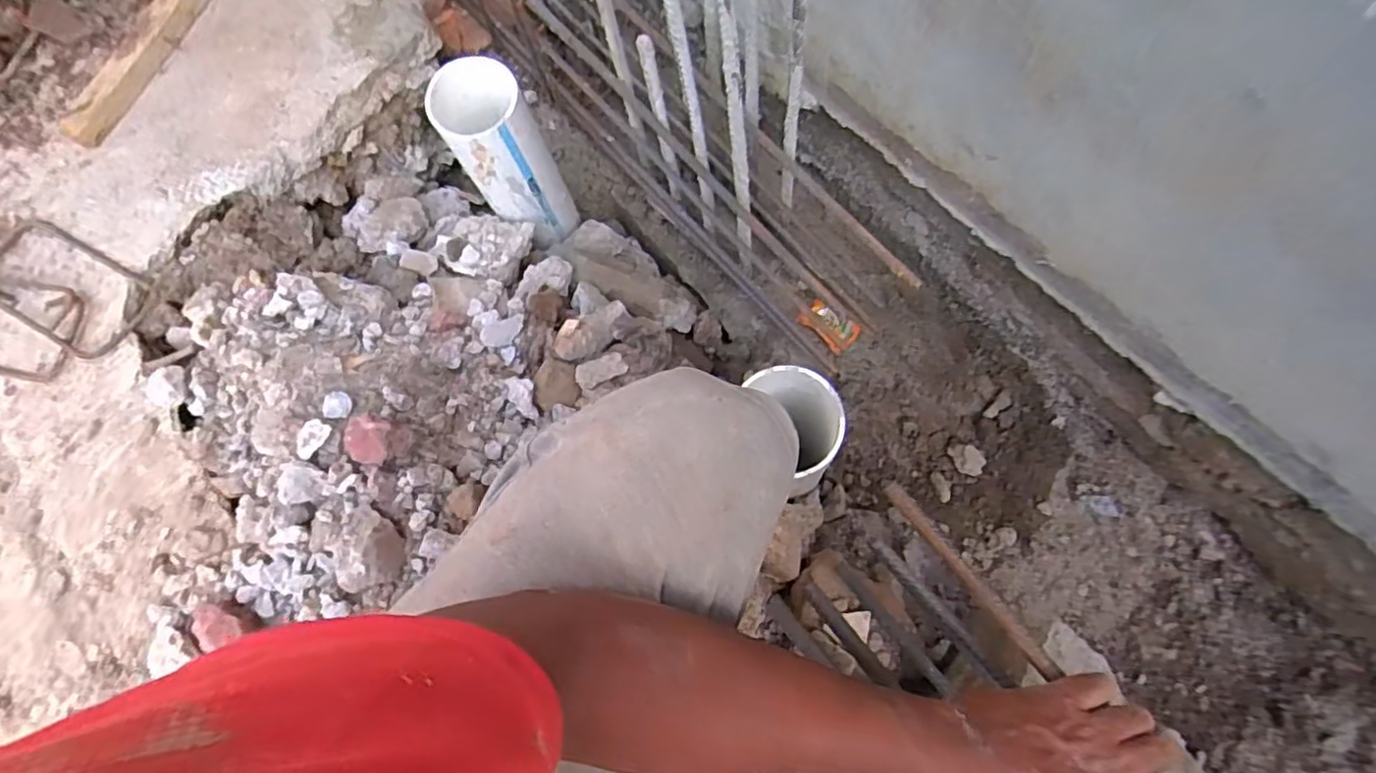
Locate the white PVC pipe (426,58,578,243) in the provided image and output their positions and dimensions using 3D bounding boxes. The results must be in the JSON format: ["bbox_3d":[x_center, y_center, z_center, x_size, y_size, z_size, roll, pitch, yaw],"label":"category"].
[{"bbox_3d":[-0.247,-0.303,0.903,0.111,0.263,0.107,-2,73,5],"label":"white PVC pipe"}]

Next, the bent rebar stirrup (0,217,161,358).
[{"bbox_3d":[-0.781,-0.126,0.820,0.240,0.013,0.117,27,77,13],"label":"bent rebar stirrup"}]

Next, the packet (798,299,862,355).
[{"bbox_3d":[0.207,-0.088,0.967,0.046,0.022,0.083,-43,74,-8],"label":"packet"}]

